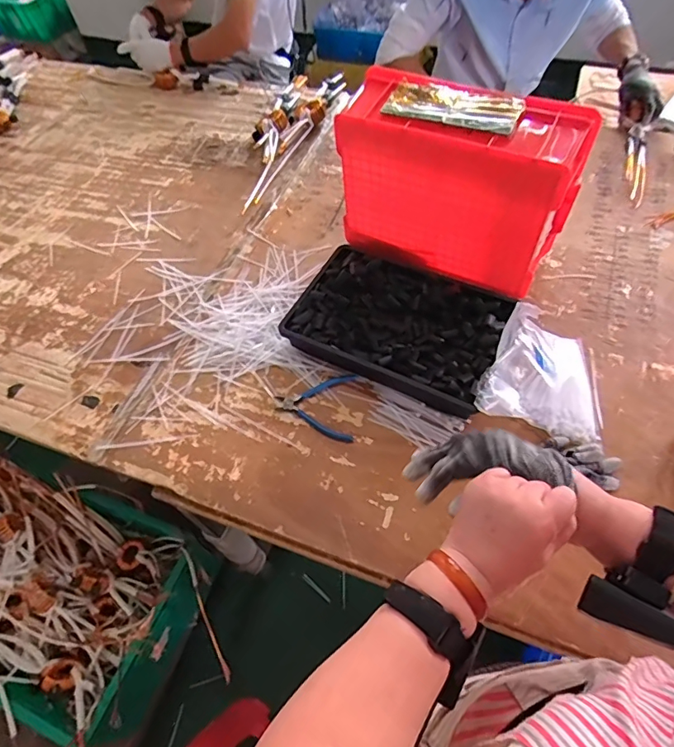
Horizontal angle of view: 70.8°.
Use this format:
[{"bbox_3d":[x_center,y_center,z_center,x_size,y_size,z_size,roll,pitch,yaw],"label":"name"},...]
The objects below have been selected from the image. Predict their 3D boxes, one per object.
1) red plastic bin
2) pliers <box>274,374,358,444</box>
[{"bbox_3d":[0.212,-0.332,0.872,0.391,0.297,0.147,24,61,17],"label":"red plastic bin"},{"bbox_3d":[-0.036,0.057,0.807,0.131,0.007,0.129,1,57,3],"label":"pliers"}]

